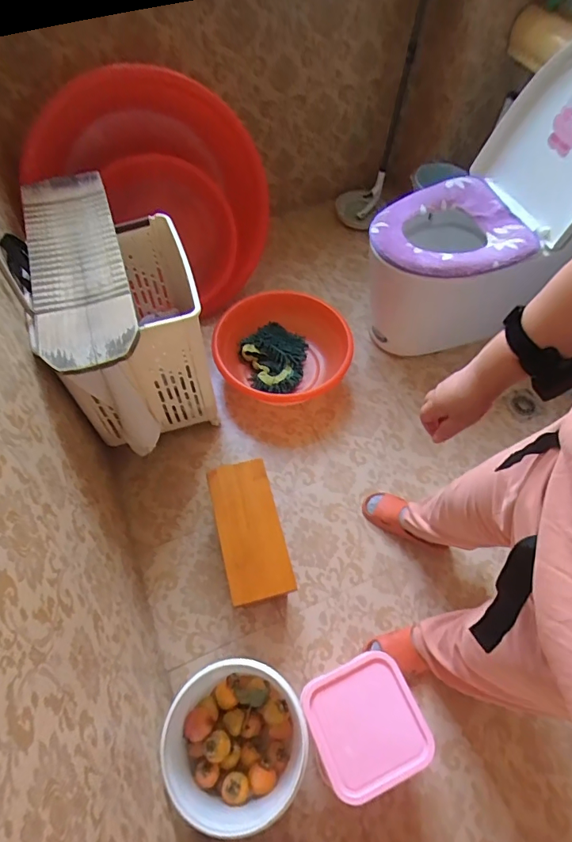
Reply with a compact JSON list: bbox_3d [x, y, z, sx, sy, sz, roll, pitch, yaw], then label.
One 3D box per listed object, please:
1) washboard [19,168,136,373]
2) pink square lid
[{"bbox_3d":[-0.494,-0.383,1.070,0.219,0.026,0.670,-16,62,-10],"label":"washboard"},{"bbox_3d":[0.153,0.569,0.865,0.198,0.026,0.203,-21,62,-12],"label":"pink square lid"}]

